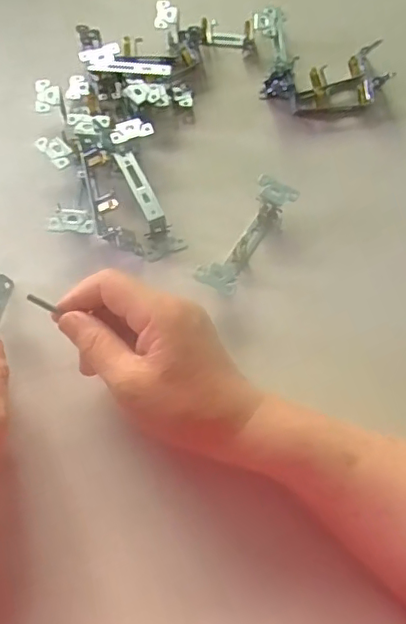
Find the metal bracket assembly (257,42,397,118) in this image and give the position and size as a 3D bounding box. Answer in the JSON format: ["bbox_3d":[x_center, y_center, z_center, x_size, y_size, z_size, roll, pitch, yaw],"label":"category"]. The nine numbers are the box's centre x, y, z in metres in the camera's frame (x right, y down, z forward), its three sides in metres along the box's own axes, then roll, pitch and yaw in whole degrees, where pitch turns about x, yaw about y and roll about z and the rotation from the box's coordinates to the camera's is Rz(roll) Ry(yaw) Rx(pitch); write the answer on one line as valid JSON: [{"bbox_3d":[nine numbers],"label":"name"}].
[{"bbox_3d":[0.106,-0.195,0.483,0.101,0.025,0.044,-16,67,-7],"label":"metal bracket assembly"}]

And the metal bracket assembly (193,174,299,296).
[{"bbox_3d":[0.033,-0.055,0.421,0.030,0.024,0.102,29,69,12],"label":"metal bracket assembly"}]

